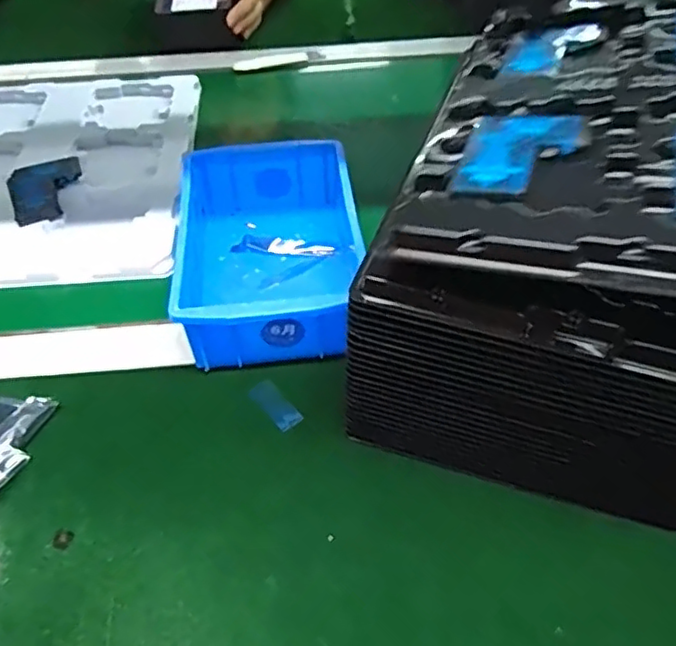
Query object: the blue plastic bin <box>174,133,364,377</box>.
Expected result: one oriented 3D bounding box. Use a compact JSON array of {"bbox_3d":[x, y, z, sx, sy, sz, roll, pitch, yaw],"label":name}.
[{"bbox_3d":[-0.052,-0.059,0.491,0.130,0.064,0.197,-7,49,-5],"label":"blue plastic bin"}]

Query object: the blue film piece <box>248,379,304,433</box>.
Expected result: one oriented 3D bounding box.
[{"bbox_3d":[-0.042,0.055,0.432,0.019,0.004,0.040,-35,56,-26],"label":"blue film piece"}]

